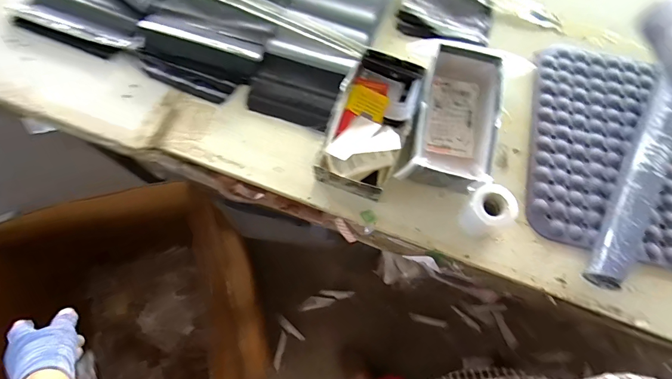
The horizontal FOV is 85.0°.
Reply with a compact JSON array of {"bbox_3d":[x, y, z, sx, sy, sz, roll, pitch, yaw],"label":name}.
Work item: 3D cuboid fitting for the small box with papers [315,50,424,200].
[{"bbox_3d":[0.055,-0.099,0.548,0.116,0.044,0.210,17,71,5],"label":"small box with papers"}]

